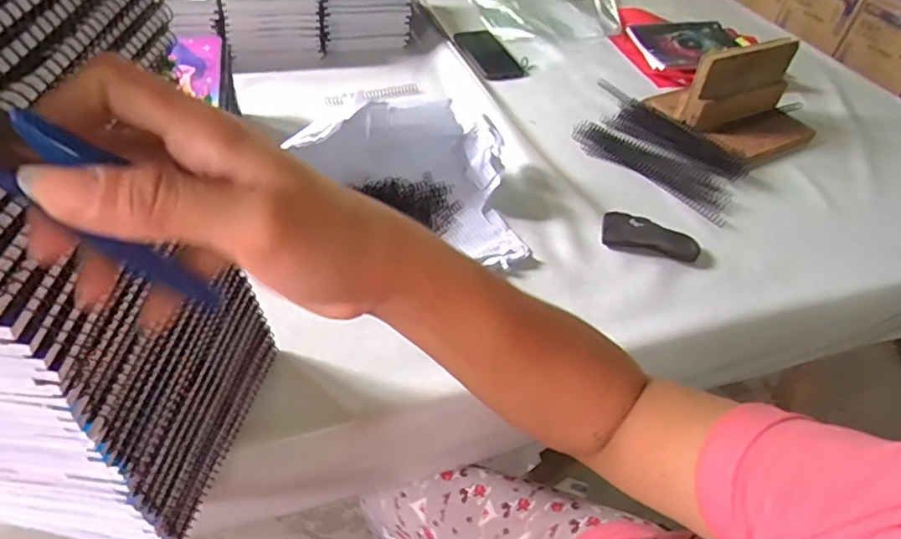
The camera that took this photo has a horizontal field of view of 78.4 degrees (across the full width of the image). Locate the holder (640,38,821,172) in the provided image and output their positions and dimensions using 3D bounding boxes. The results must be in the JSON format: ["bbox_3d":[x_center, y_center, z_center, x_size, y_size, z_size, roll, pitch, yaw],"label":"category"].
[{"bbox_3d":[0.501,-0.305,0.927,0.264,0.122,0.223,-24,54,-26],"label":"holder"}]

